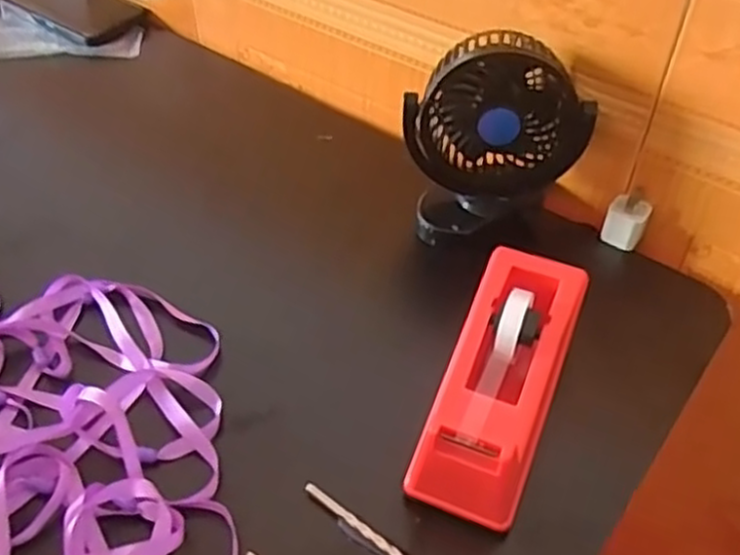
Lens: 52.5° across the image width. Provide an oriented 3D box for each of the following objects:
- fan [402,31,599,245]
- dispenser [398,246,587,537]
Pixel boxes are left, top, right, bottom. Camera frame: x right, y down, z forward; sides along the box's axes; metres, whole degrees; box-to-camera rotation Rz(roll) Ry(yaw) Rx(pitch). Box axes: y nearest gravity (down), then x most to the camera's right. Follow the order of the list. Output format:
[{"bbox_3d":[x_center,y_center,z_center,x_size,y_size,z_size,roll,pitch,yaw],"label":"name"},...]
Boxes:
[{"bbox_3d":[0.085,-0.098,0.531,0.117,0.130,0.074,-14,48,-13],"label":"fan"},{"bbox_3d":[0.075,0.065,0.435,0.061,0.085,0.158,18,49,16],"label":"dispenser"}]

